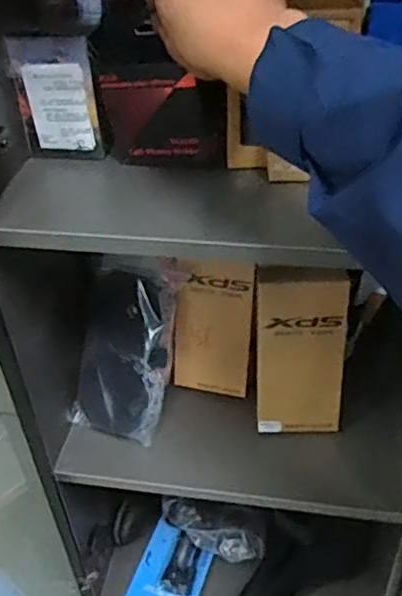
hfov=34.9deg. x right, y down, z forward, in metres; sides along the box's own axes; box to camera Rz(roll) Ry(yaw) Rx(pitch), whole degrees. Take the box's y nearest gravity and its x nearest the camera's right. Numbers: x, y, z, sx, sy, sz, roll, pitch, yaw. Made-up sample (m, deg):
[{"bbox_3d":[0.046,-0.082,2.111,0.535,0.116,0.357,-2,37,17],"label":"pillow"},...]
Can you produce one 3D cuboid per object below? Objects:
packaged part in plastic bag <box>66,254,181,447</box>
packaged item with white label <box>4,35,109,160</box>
[{"bbox_3d":[-0.084,0.060,0.718,0.102,0.206,0.040,16,11,22],"label":"packaged part in plastic bag"},{"bbox_3d":[-0.122,-0.169,0.550,0.074,0.103,0.014,4,40,8],"label":"packaged item with white label"}]

